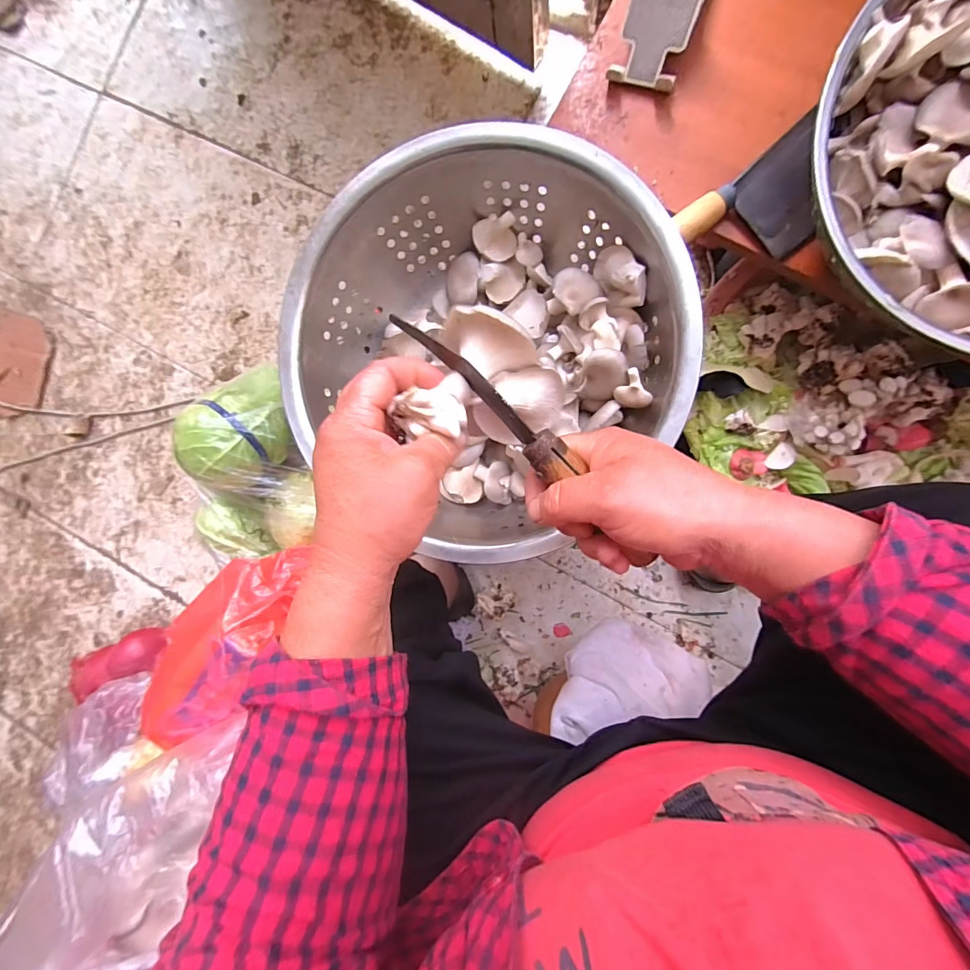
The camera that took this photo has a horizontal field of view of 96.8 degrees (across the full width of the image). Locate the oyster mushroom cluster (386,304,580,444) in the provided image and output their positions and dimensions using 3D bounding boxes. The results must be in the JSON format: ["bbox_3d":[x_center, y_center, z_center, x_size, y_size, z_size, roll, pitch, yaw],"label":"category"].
[{"bbox_3d":[0.005,-0.067,0.275,0.108,0.068,0.072,1,92,6],"label":"oyster mushroom cluster"}]

